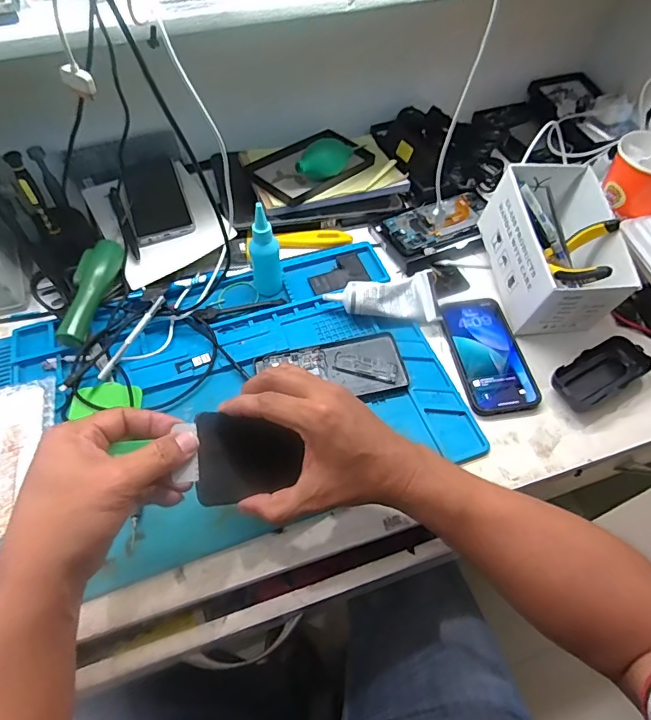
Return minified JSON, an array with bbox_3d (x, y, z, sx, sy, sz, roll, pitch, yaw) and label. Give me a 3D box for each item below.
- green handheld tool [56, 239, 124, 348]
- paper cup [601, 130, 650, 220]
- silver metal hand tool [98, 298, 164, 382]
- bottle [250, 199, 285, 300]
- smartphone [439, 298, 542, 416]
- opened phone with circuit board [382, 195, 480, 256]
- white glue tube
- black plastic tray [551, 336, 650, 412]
[{"bbox_3d":[-0.278,-0.082,0.543,0.037,0.030,0.139,8,57,5],"label":"green handheld tool"},{"bbox_3d":[0.388,-0.224,0.562,0.082,0.068,0.075,0,57,0],"label":"paper cup"},{"bbox_3d":[-0.217,-0.026,0.516,0.010,0.012,0.112,28,75,17],"label":"silver metal hand tool"},{"bbox_3d":[-0.070,-0.126,0.539,0.035,0.116,0.028,-7,57,-4],"label":"bottle"},{"bbox_3d":[0.185,-0.007,0.525,0.076,0.015,0.144,-8,57,-5],"label":"smartphone"},{"bbox_3d":[0.152,-0.187,0.637,0.138,0.019,0.080,-18,58,-11],"label":"opened phone with circuit board"},{"bbox_3d":[0.068,-0.078,0.548,0.134,0.036,0.053,6,57,4],"label":"white glue tube"},{"bbox_3d":[0.298,0.015,0.504,0.110,0.023,0.052,-26,60,-16],"label":"black plastic tray"}]

